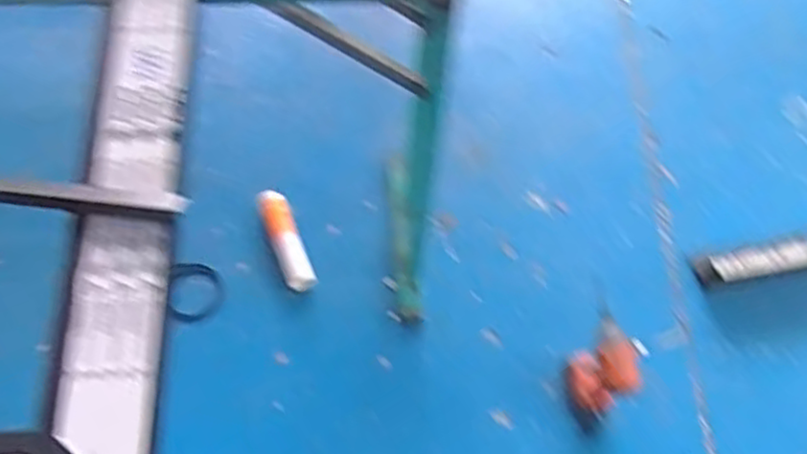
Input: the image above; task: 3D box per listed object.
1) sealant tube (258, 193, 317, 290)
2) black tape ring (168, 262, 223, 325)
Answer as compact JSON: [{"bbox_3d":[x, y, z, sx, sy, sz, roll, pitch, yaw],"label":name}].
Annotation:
[{"bbox_3d":[-0.249,0.029,1.555,0.062,0.074,0.225,-20,68,-11],"label":"sealant tube"},{"bbox_3d":[-0.428,0.129,1.504,0.110,0.039,0.128,-11,66,-7],"label":"black tape ring"}]

